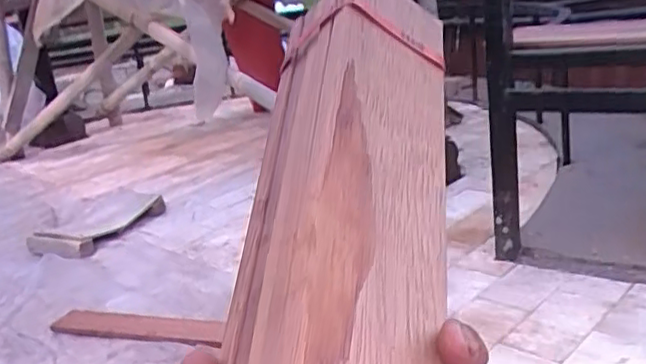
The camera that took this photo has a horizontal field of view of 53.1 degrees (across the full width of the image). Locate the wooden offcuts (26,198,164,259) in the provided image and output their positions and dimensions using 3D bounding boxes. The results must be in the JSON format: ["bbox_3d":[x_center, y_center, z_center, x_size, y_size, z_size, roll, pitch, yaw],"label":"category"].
[{"bbox_3d":[-0.577,0.111,1.678,0.220,0.035,0.327,6,22,37],"label":"wooden offcuts"}]

